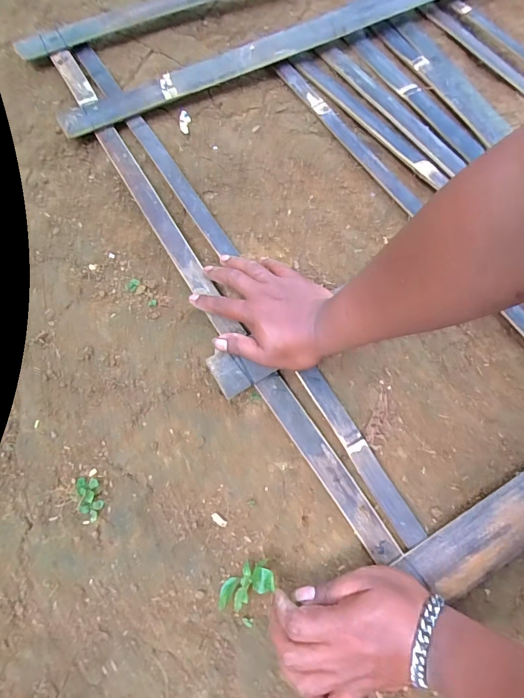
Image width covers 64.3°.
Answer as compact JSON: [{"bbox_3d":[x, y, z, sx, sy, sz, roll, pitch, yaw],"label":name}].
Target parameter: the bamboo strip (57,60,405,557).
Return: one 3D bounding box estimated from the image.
[{"bbox_3d":[-0.086,-0.107,0.509,0.036,0.022,0.769,-30,75,-14],"label":"bamboo strip"}]

